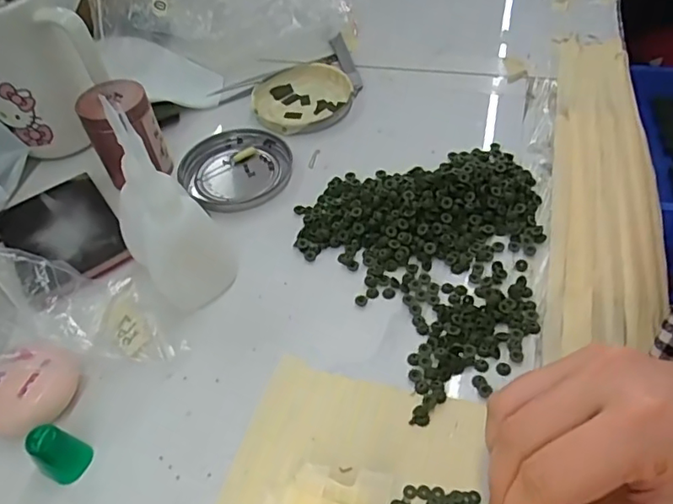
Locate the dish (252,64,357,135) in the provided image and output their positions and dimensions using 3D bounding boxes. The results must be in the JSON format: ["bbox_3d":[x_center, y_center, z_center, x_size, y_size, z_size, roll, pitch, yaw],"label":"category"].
[{"bbox_3d":[-0.028,-0.125,0.447,0.077,0.008,0.085,20,54,20],"label":"dish"}]

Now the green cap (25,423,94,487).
[{"bbox_3d":[-0.129,0.092,0.259,0.016,0.029,0.019,23,55,23],"label":"green cap"}]

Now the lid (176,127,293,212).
[{"bbox_3d":[-0.072,-0.060,0.400,0.076,0.009,0.080,-3,49,3],"label":"lid"}]

